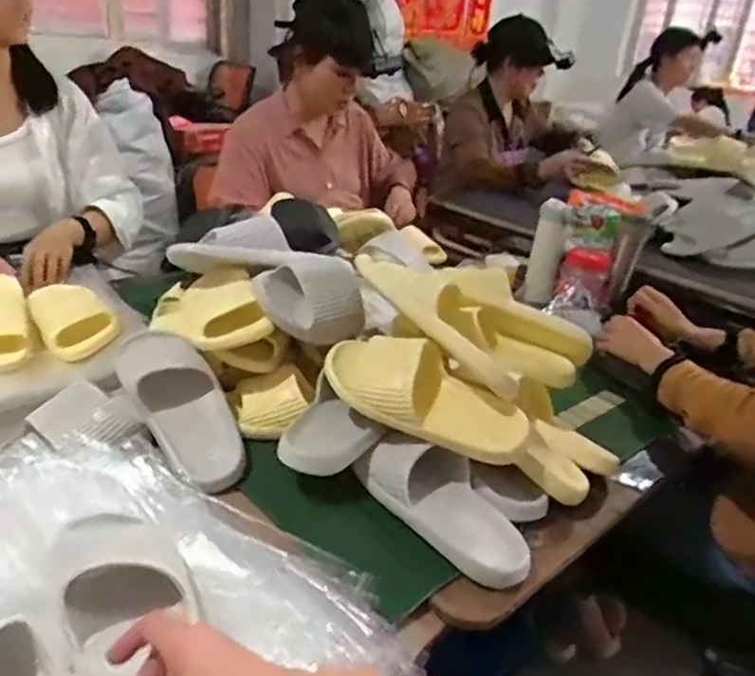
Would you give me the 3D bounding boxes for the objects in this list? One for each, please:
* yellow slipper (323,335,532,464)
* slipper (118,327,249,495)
[{"bbox_3d":[0.058,0.073,0.784,0.253,0.078,0.108,24,66,13],"label":"yellow slipper"},{"bbox_3d":[-0.249,0.072,0.809,0.104,0.069,0.284,-15,45,-37],"label":"slipper"}]

